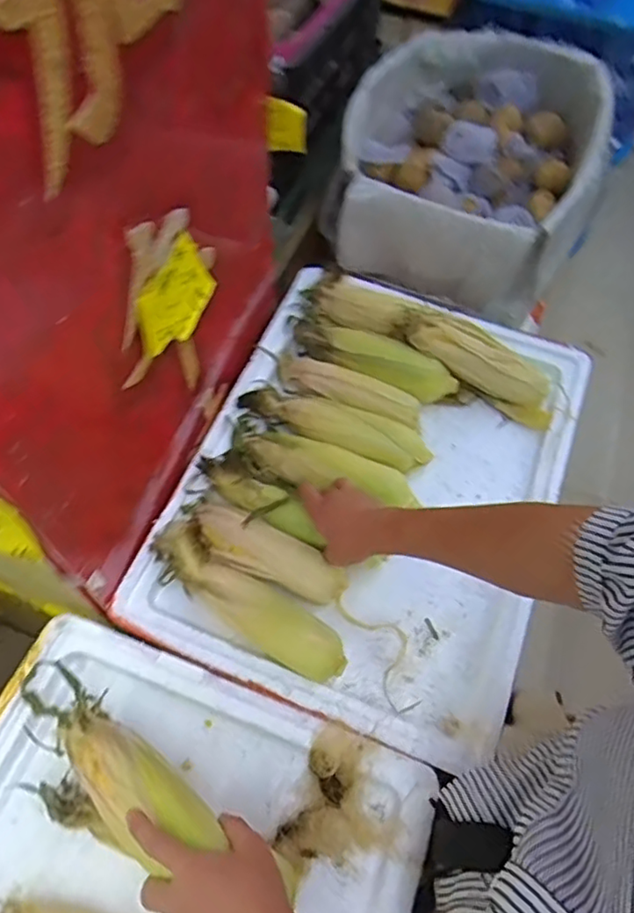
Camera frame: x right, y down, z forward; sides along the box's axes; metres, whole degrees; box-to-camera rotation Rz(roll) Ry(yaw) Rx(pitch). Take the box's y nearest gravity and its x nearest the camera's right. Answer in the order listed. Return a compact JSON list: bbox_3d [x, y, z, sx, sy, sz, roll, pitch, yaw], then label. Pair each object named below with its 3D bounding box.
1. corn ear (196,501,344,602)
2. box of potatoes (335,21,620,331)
[{"bbox_3d":[-0.058,0.110,0.717,0.189,0.039,0.053,22,62,9],"label":"corn ear"},{"bbox_3d":[0.240,-0.469,0.998,0.373,0.192,0.453,18,62,7],"label":"box of potatoes"}]

